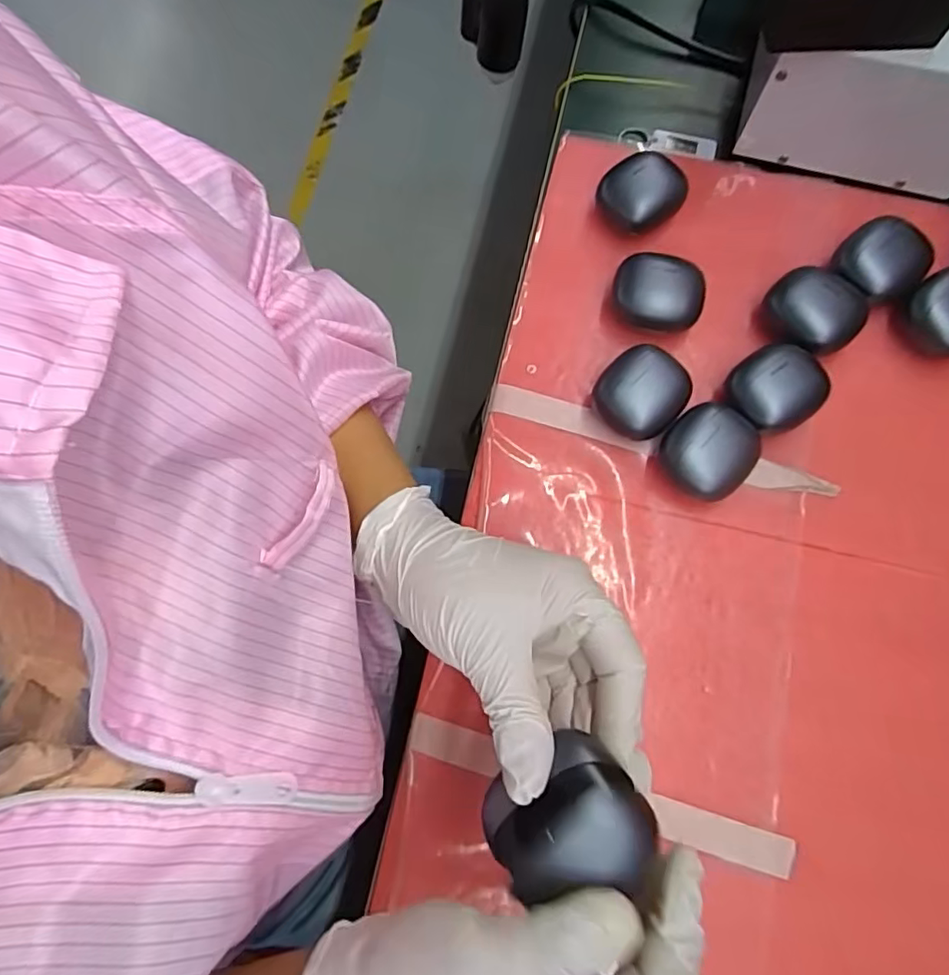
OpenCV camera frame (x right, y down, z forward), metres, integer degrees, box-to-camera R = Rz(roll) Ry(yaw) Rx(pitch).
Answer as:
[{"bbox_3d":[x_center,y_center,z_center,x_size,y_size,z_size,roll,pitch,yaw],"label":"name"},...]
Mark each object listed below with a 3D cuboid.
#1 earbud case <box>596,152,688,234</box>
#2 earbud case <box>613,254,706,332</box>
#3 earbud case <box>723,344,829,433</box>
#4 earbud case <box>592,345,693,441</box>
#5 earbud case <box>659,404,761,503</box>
[{"bbox_3d":[0.115,-0.199,0.390,0.049,0.032,0.047,-41,78,-10],"label":"earbud case"},{"bbox_3d":[0.118,-0.123,0.370,0.055,0.024,0.045,13,75,4],"label":"earbud case"},{"bbox_3d":[0.182,-0.058,0.350,0.050,0.030,0.052,39,78,10],"label":"earbud case"},{"bbox_3d":[0.101,-0.056,0.351,0.051,0.032,0.049,-44,78,-10],"label":"earbud case"},{"bbox_3d":[0.139,-0.020,0.342,0.054,0.031,0.049,-43,78,-10],"label":"earbud case"}]

